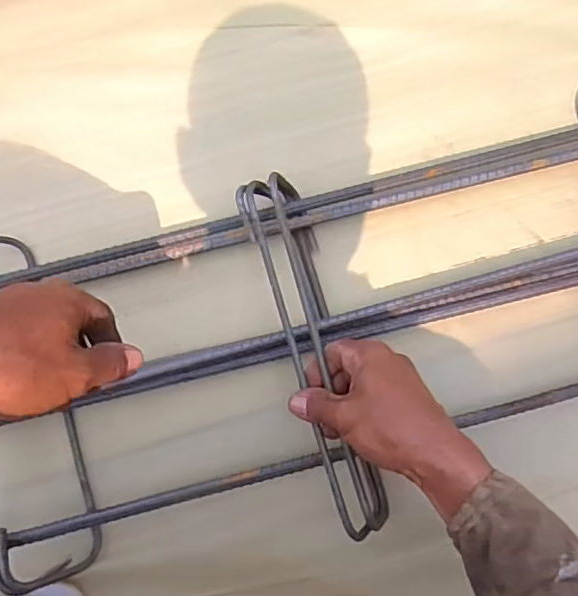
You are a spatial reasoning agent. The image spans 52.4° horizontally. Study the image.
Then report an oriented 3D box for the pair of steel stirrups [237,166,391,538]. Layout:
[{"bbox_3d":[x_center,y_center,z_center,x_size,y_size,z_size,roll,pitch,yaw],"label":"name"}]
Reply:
[{"bbox_3d":[0.019,0.038,0.487,0.056,0.083,0.302,-14,76,-1],"label":"pair of steel stirrups"}]

